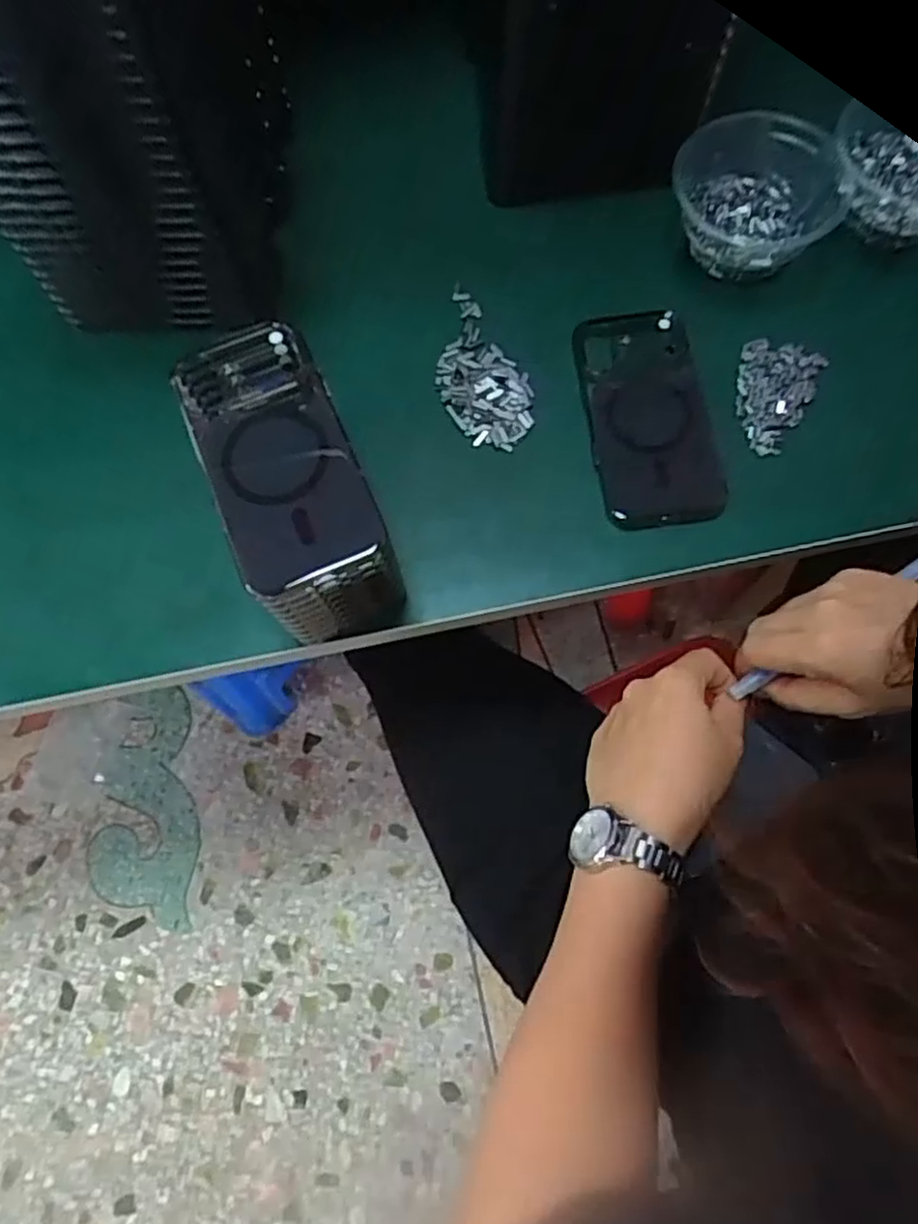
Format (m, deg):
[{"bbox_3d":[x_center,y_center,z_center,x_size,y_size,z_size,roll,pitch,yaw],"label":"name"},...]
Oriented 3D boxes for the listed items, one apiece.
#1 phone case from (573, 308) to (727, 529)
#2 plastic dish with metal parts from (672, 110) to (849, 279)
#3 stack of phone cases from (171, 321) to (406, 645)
[{"bbox_3d":[0.122,-0.129,0.485,0.075,0.010,0.155,-7,73,-2],"label":"phone case"},{"bbox_3d":[0.207,-0.297,0.516,0.110,0.045,0.118,0,73,0],"label":"plastic dish with metal parts"},{"bbox_3d":[-0.095,-0.067,0.418,0.085,0.093,0.163,-25,72,-5],"label":"stack of phone cases"}]

